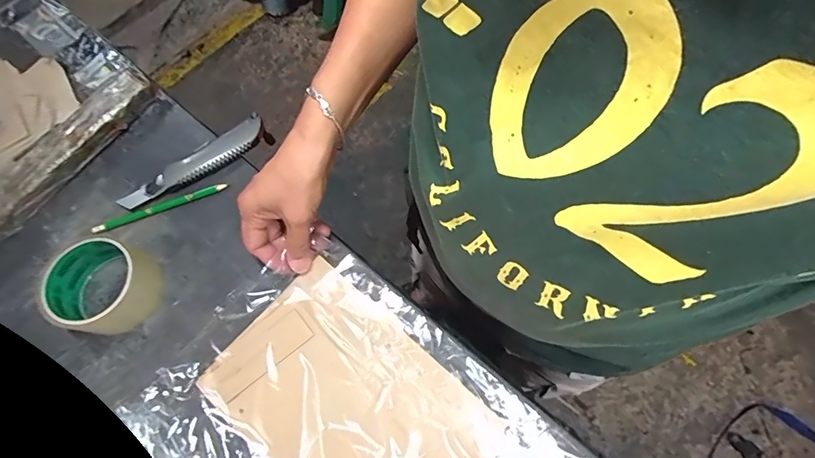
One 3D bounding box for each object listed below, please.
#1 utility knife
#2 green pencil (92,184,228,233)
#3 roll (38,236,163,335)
[{"bbox_3d":[-0.244,-0.076,0.483,0.173,0.013,0.039,-32,72,-9],"label":"utility knife"},{"bbox_3d":[-0.275,-0.024,0.470,0.147,0.008,0.011,-21,71,-5],"label":"green pencil"},{"bbox_3d":[-0.307,0.056,0.417,0.094,0.046,0.093,-1,70,2],"label":"roll"}]

